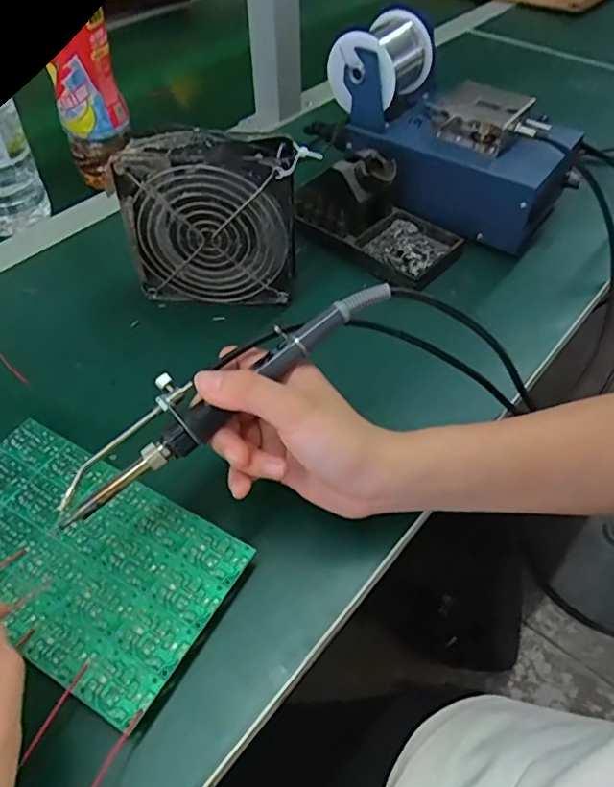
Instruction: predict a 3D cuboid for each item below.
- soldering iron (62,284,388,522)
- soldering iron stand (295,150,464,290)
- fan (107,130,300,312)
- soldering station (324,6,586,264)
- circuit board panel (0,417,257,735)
[{"bbox_3d":[-0.044,-0.006,0.308,0.201,0.017,0.039,-37,58,-12],"label":"soldering iron"},{"bbox_3d":[0.065,-0.157,0.485,0.127,0.069,0.083,36,59,27],"label":"soldering iron stand"},{"bbox_3d":[-0.068,-0.127,0.425,0.125,0.118,0.046,0,49,1],"label":"fan"},{"bbox_3d":[0.124,-0.228,0.500,0.203,0.133,0.095,30,56,23],"label":"soldering station"},{"bbox_3d":[-0.128,0.084,0.310,0.172,0.005,0.100,24,54,20],"label":"circuit board panel"}]

